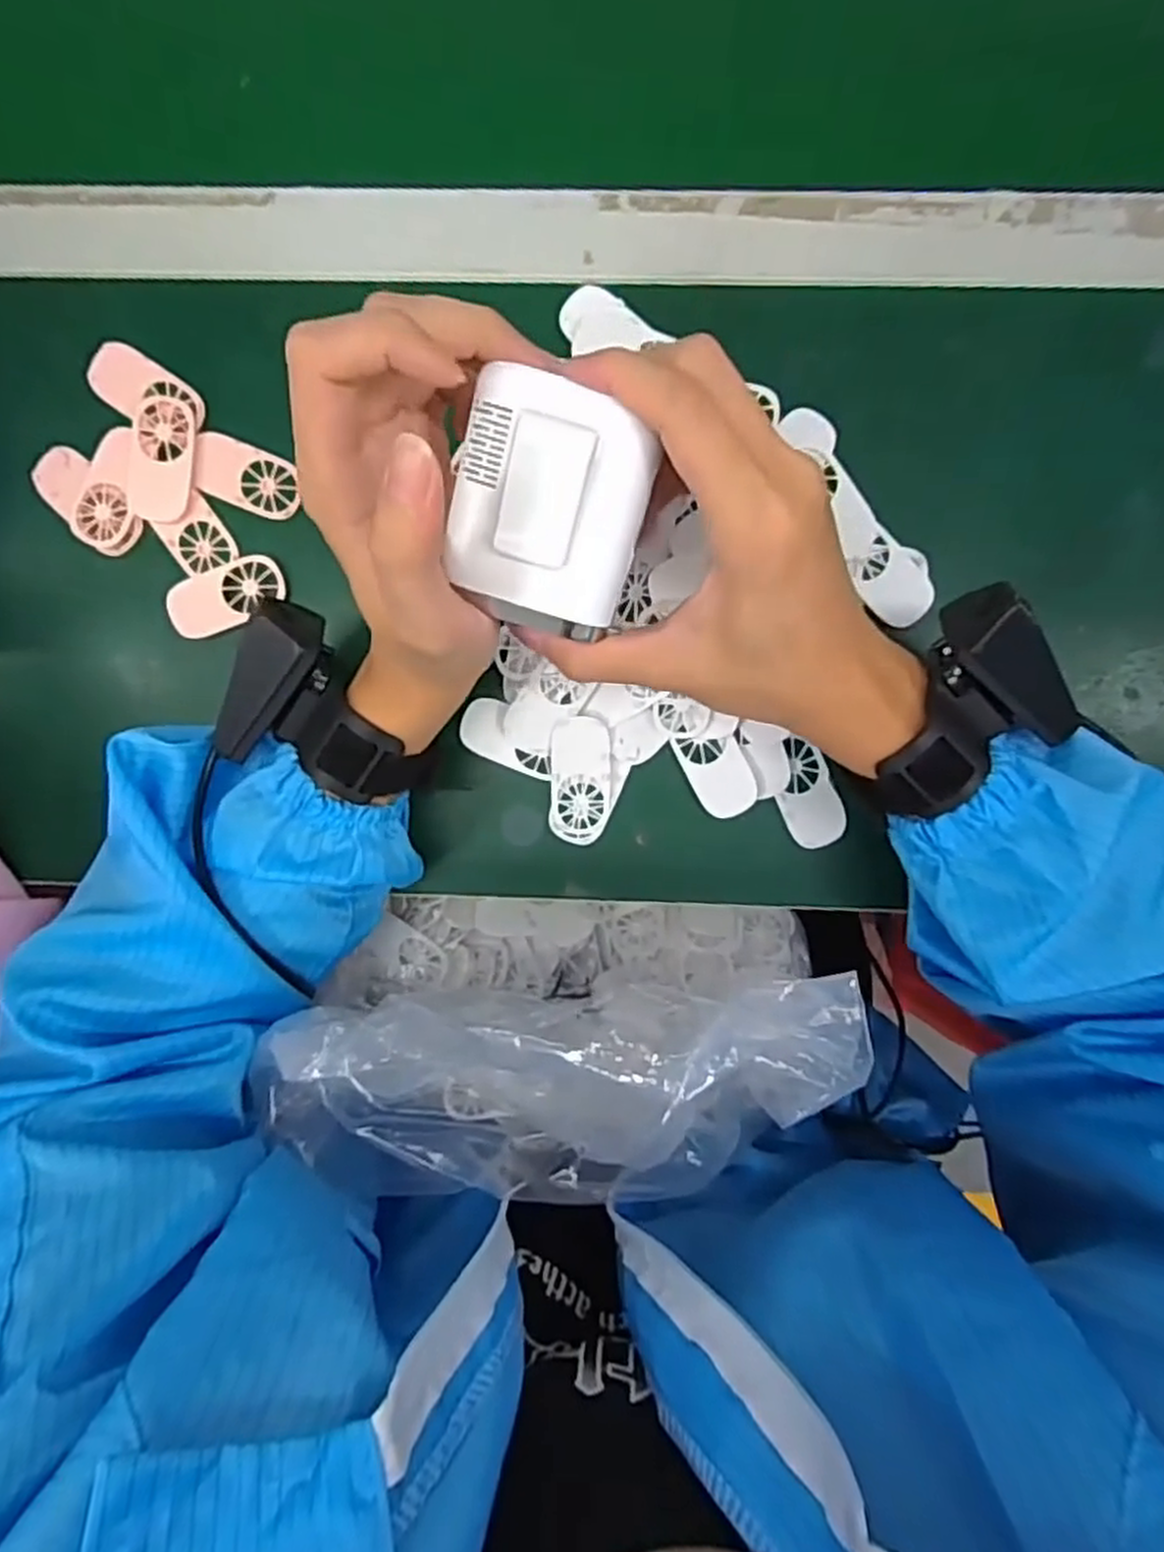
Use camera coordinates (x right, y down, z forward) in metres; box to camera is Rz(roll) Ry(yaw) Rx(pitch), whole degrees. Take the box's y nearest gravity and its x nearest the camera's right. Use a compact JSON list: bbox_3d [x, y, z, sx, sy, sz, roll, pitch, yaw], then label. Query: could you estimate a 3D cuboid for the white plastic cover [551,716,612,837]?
[{"bbox_3d":[0.000,0.001,0.387,0.029,0.010,0.058,1,95,2],"label":"white plastic cover"}]

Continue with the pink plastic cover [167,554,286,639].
[{"bbox_3d":[-0.174,-0.088,0.383,0.057,0.006,0.026,-26,94,4],"label":"pink plastic cover"}]

